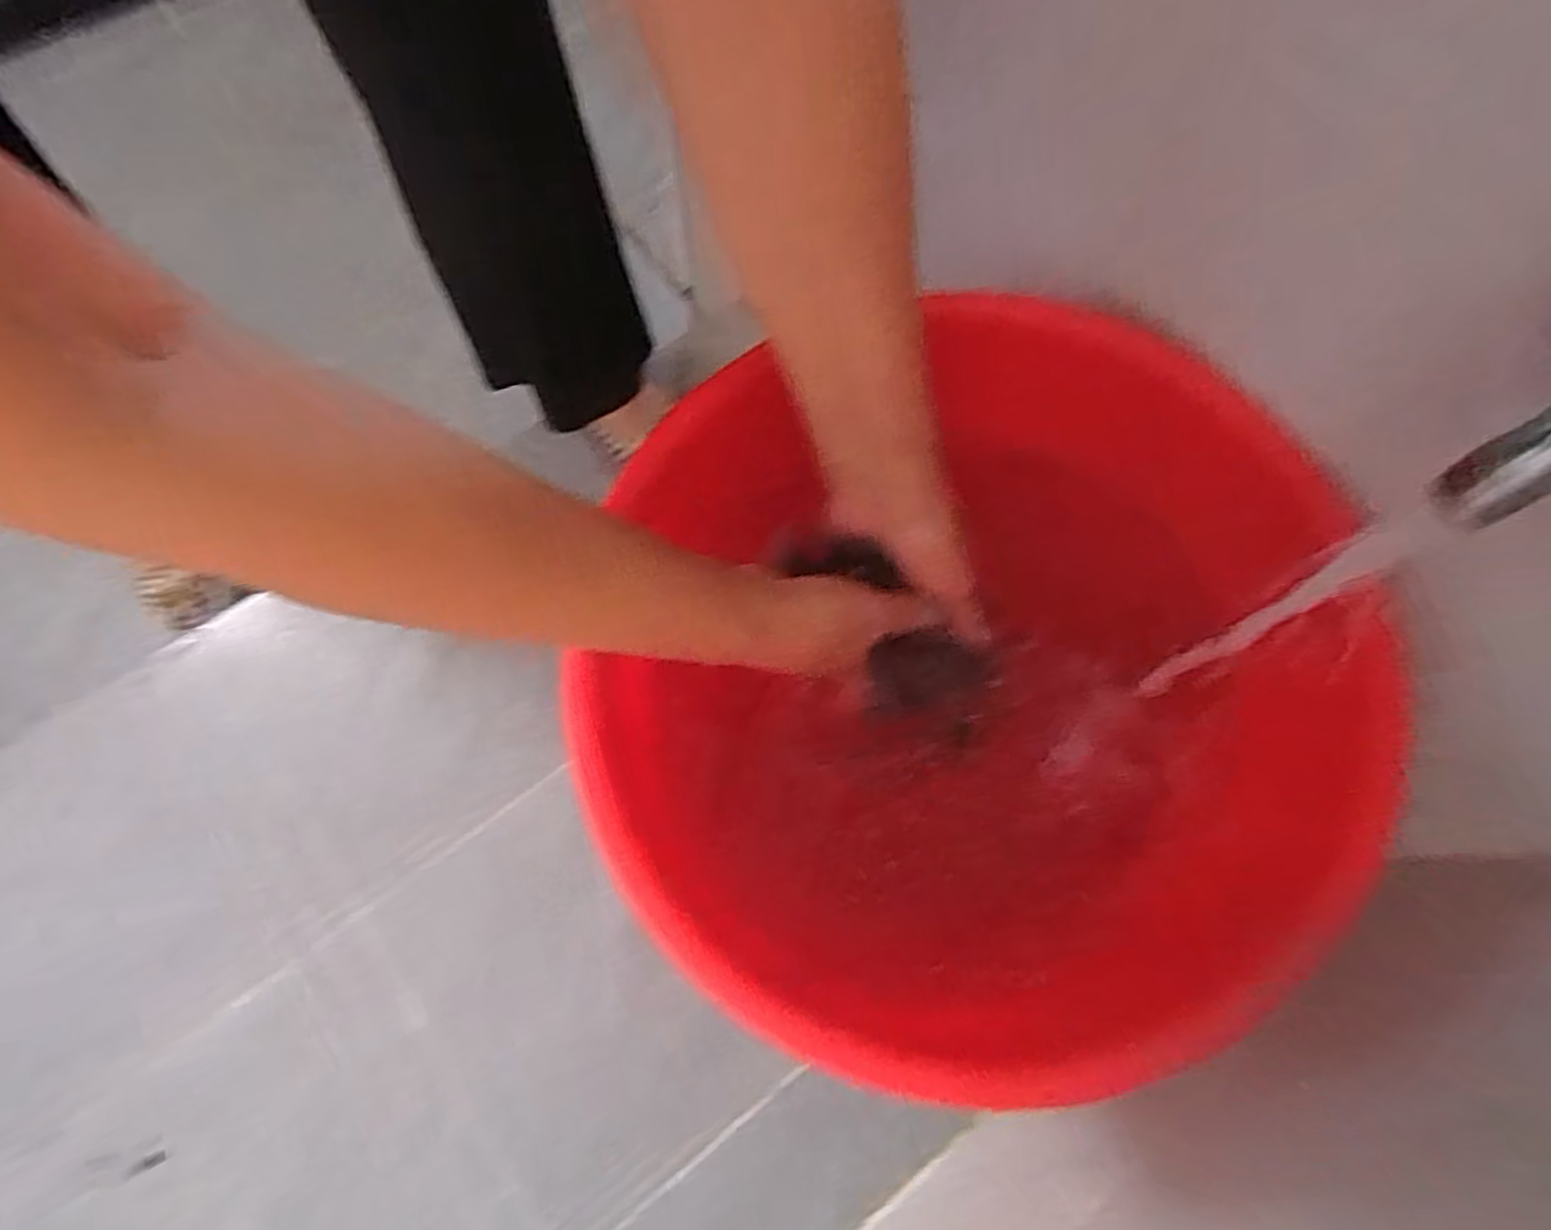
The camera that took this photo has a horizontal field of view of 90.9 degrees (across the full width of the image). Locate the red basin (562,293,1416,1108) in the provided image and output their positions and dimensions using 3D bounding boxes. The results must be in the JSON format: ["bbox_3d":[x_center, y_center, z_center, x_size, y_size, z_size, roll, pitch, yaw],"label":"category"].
[{"bbox_3d":[0.080,0.018,0.389,0.344,0.138,0.320,1,72,-2],"label":"red basin"}]

